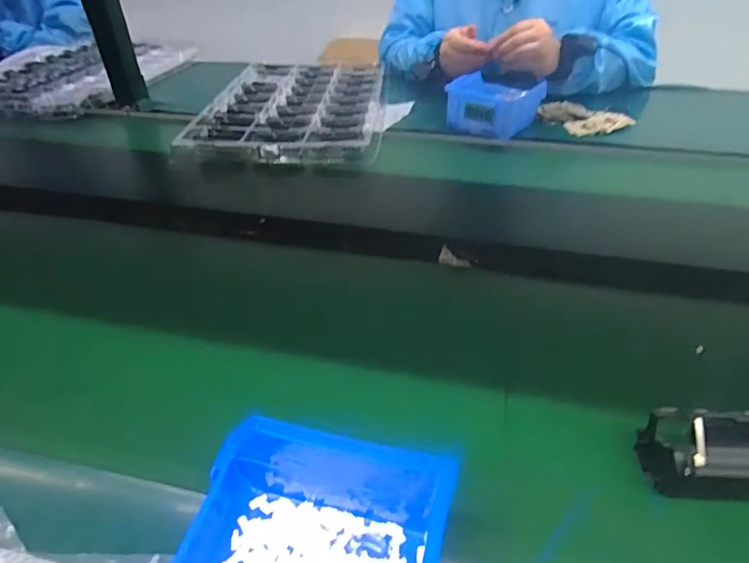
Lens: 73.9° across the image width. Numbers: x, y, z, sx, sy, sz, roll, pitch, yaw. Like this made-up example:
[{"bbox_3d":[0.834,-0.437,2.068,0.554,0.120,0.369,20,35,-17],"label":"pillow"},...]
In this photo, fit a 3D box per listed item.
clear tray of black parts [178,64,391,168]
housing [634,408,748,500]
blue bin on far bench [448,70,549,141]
[{"bbox_3d":[-0.139,-0.331,0.903,0.304,0.023,0.481,1,40,2],"label":"clear tray of black parts"},{"bbox_3d":[0.215,0.115,0.325,0.066,0.051,0.041,2,40,3],"label":"housing"},{"bbox_3d":[0.193,-0.289,0.815,0.128,0.060,0.124,25,46,27],"label":"blue bin on far bench"}]

